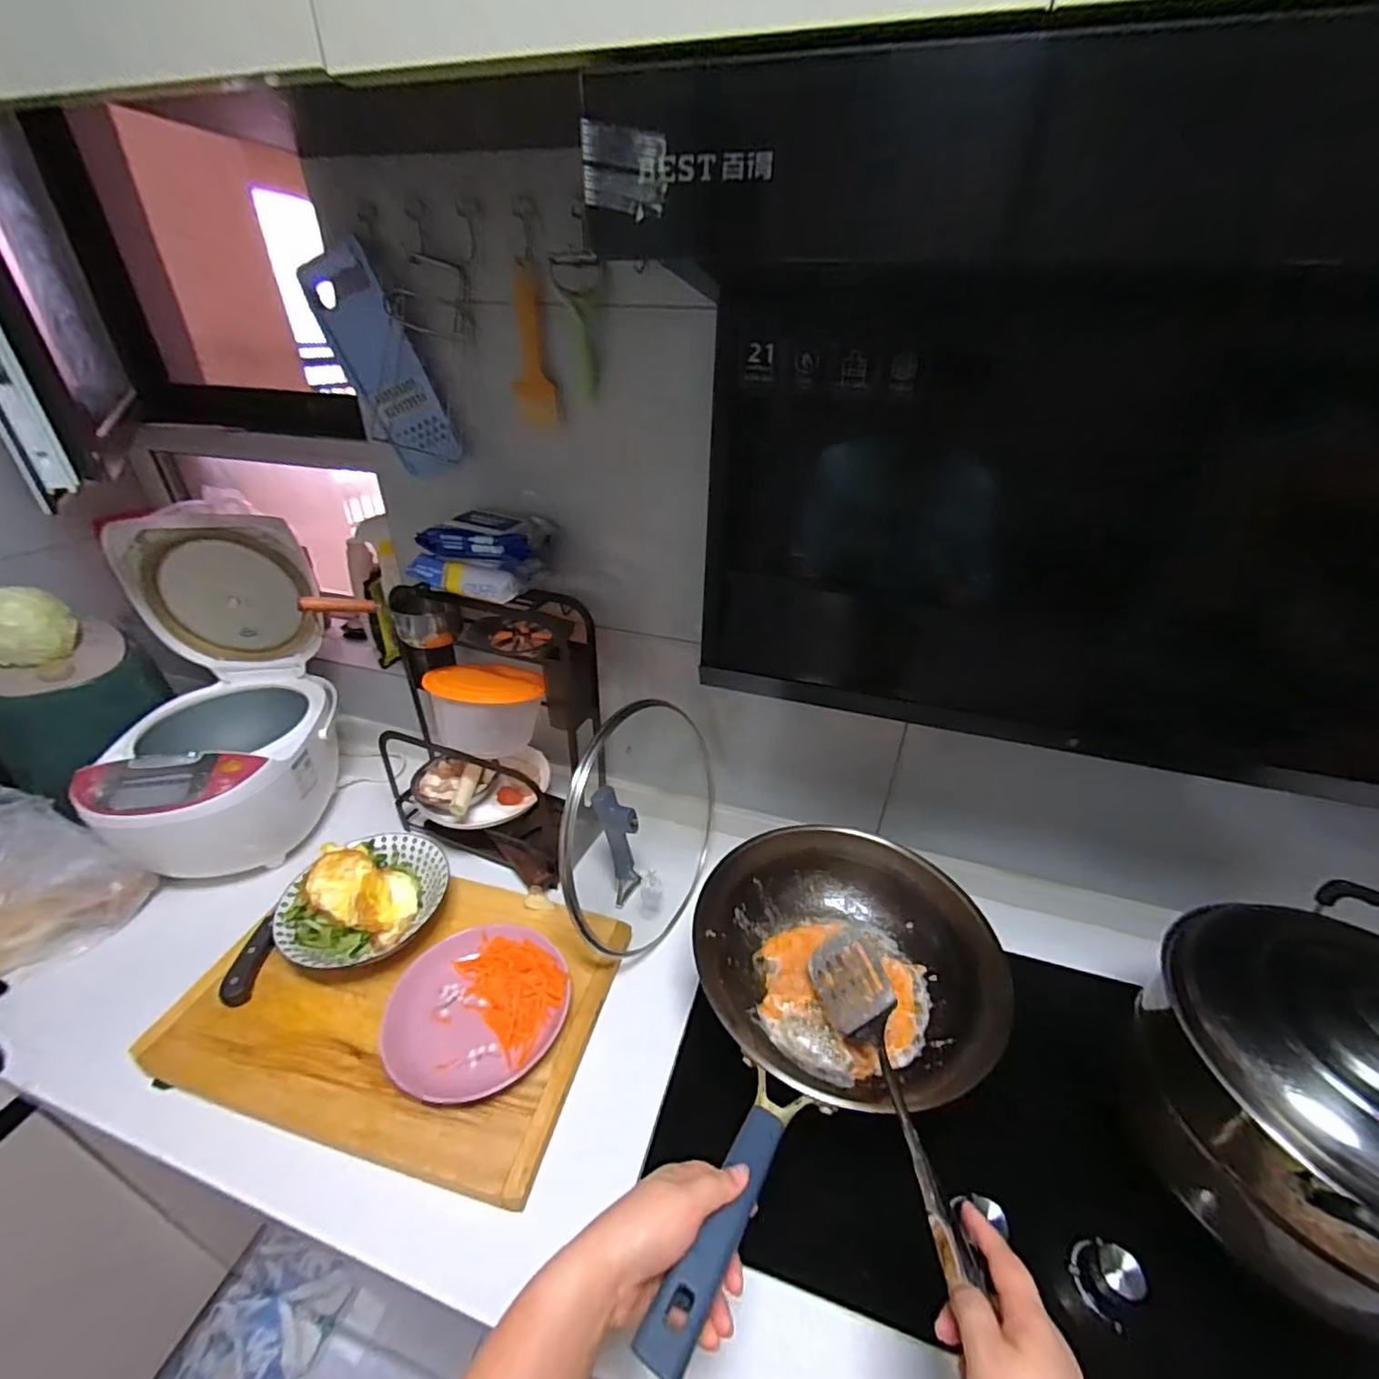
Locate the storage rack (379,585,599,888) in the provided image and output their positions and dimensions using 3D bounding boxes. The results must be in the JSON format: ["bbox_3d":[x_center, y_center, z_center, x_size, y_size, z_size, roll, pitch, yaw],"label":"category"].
[{"bbox_3d":[-0.295,0.044,0.879,0.302,0.372,0.200,18,36,24],"label":"storage rack"}]

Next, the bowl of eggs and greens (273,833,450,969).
[{"bbox_3d":[-0.427,0.277,0.776,0.199,0.084,0.153,-23,40,-34],"label":"bowl of eggs and greens"}]

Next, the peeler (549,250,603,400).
[{"bbox_3d":[-0.125,-0.409,0.663,0.052,0.138,0.026,-3,33,-9],"label":"peeler"}]

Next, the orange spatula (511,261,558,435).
[{"bbox_3d":[-0.187,-0.401,0.697,0.048,0.162,0.012,-3,32,-8],"label":"orange spatula"}]

